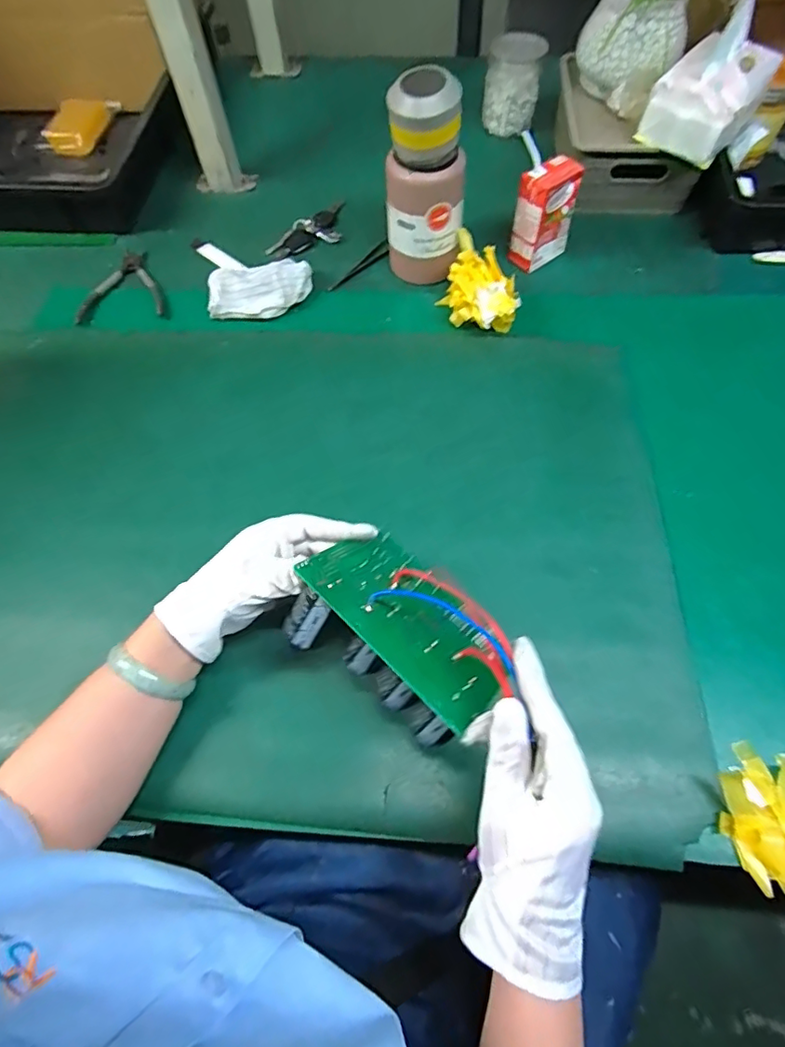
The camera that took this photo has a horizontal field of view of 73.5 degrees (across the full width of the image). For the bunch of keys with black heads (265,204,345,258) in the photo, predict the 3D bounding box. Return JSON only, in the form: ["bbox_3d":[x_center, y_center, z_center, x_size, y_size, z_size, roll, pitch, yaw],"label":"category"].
[{"bbox_3d":[-0.110,-0.407,0.731,0.141,0.012,0.060,-40,68,-16],"label":"bunch of keys with black heads"}]

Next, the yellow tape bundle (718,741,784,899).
[{"bbox_3d":[0.281,0.215,0.384,0.072,0.020,0.093,3,63,4],"label":"yellow tape bundle"}]

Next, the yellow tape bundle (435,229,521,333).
[{"bbox_3d":[0.104,-0.281,0.627,0.092,0.056,0.111,10,64,8],"label":"yellow tape bundle"}]

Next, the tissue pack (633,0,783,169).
[{"bbox_3d":[0.373,-0.512,0.607,0.105,0.106,0.130,32,69,17],"label":"tissue pack"}]

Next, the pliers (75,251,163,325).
[{"bbox_3d":[-0.350,-0.315,0.685,0.107,0.010,0.134,-8,63,-2],"label":"pliers"}]

